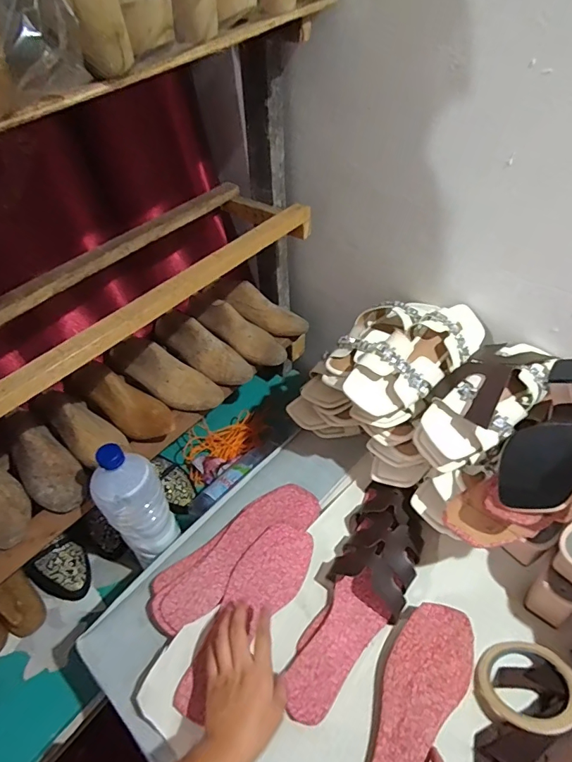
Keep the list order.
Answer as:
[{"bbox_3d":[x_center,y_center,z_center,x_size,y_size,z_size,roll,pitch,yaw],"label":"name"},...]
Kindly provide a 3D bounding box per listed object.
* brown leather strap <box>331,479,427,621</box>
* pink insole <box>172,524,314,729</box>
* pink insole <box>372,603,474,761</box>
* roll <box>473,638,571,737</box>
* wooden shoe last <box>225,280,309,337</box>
[{"bbox_3d":[0.133,0.220,0.594,0.104,0.047,0.156,22,50,22],"label":"brown leather strap"},{"bbox_3d":[-0.053,0.290,0.550,0.082,0.014,0.241,25,55,25],"label":"pink insole"},{"bbox_3d":[0.139,0.357,0.473,0.078,0.017,0.229,24,56,25],"label":"pink insole"},{"bbox_3d":[0.273,0.341,0.486,0.097,0.018,0.097,2,34,45],"label":"roll"},{"bbox_3d":[-0.038,-0.142,0.862,0.171,0.057,0.062,30,52,8],"label":"wooden shoe last"}]

